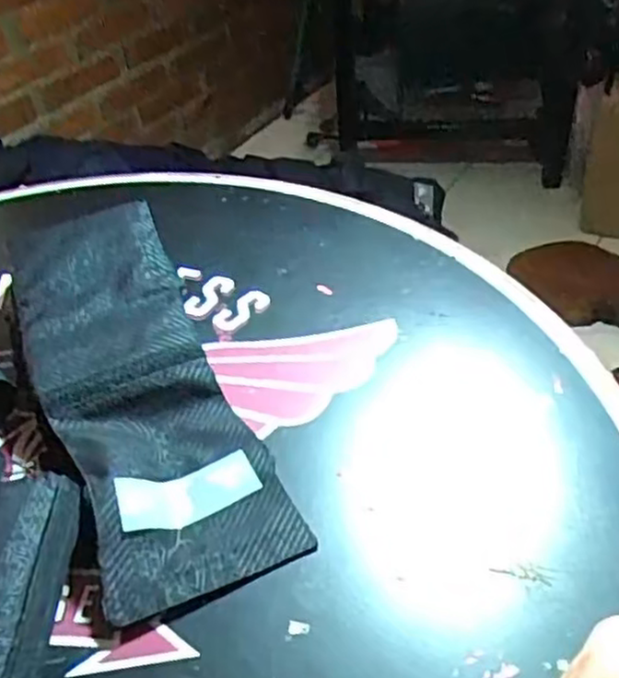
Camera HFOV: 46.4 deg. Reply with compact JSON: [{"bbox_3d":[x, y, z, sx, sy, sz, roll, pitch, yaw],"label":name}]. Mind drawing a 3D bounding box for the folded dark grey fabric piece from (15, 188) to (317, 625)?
[{"bbox_3d":[-0.149,0.018,0.591,0.136,0.062,0.422,-21,43,-15],"label":"folded dark grey fabric piece"}]

